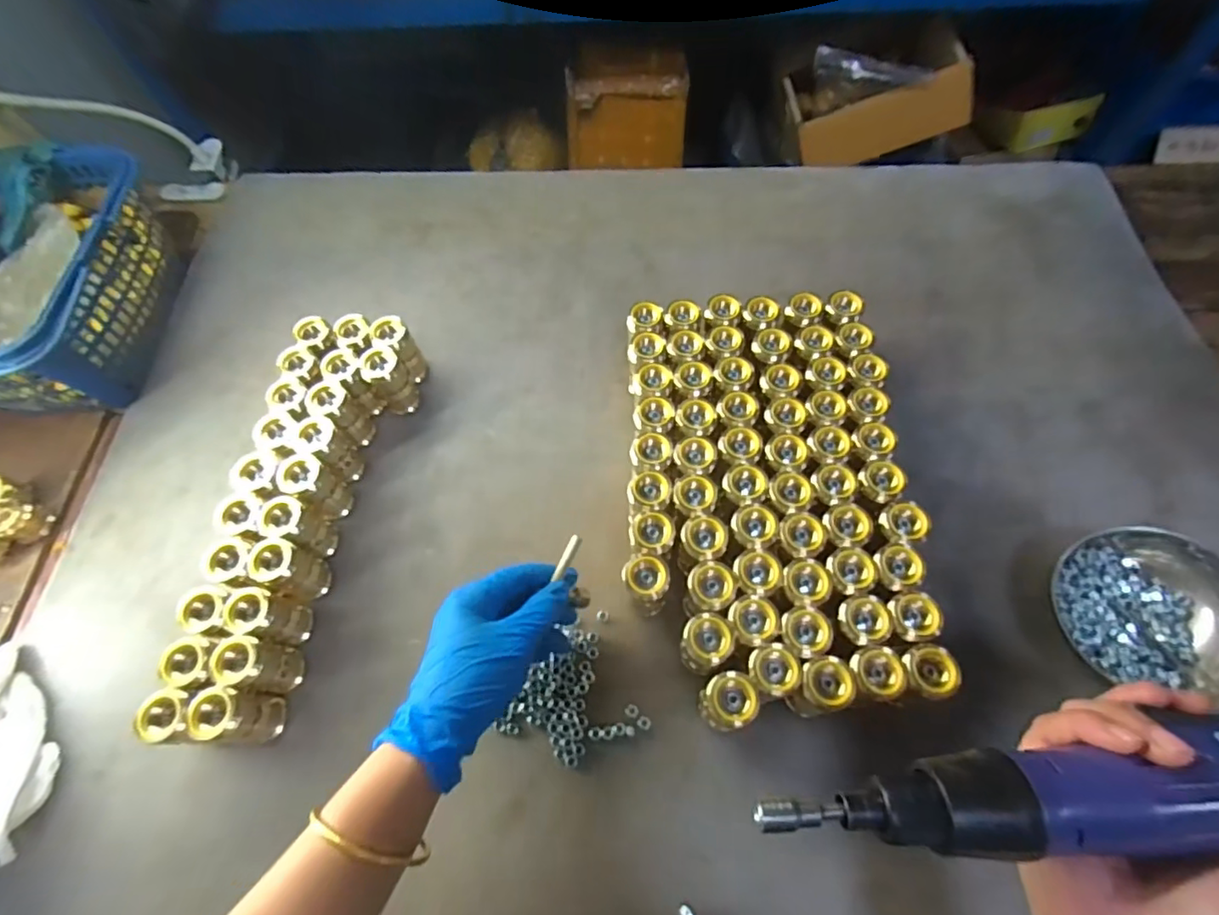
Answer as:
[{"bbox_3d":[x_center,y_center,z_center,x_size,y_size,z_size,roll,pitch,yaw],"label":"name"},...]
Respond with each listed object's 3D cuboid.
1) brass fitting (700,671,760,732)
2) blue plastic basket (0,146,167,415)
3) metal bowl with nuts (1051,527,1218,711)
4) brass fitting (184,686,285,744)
[{"bbox_3d":[0.075,0.160,0.364,0.035,0.068,0.032,-1,64,2],"label":"brass fitting"},{"bbox_3d":[-0.525,-0.155,0.521,0.190,0.114,0.252,4,65,4],"label":"blue plastic basket"},{"bbox_3d":[0.365,0.106,0.381,0.110,0.063,0.113,-17,65,-6],"label":"metal bowl with nuts"},{"bbox_3d":[-0.251,0.175,0.379,0.029,0.055,0.031,-2,64,1],"label":"brass fitting"}]

